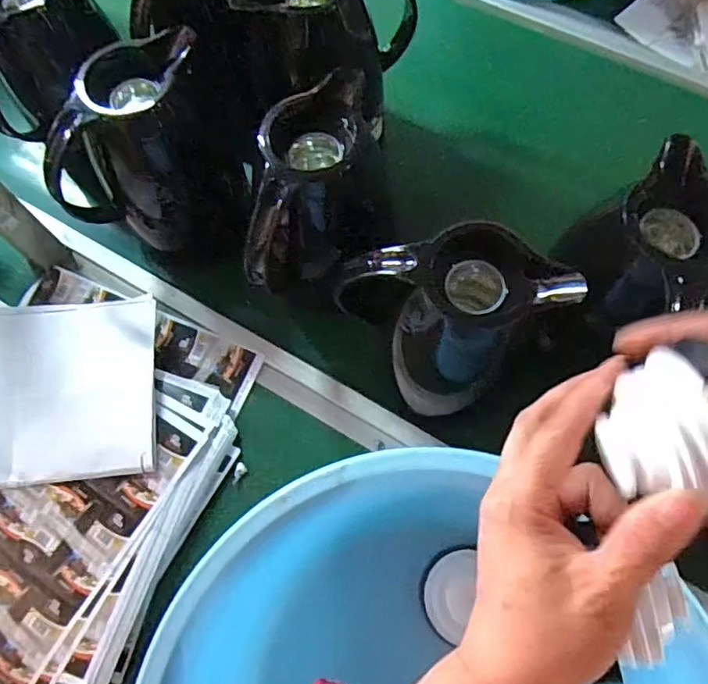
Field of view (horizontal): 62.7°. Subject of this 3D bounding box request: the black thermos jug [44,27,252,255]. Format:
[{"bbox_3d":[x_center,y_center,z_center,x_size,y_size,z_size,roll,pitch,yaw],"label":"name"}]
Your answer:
[{"bbox_3d":[-0.177,-0.160,0.506,0.146,0.157,0.107,-21,71,-7],"label":"black thermos jug"}]

